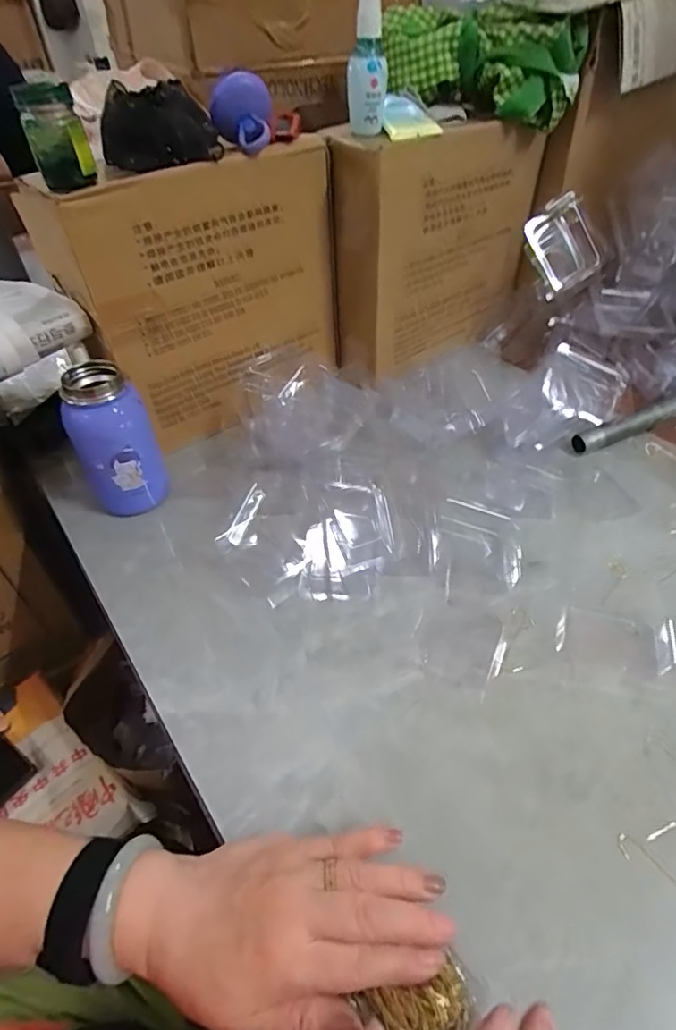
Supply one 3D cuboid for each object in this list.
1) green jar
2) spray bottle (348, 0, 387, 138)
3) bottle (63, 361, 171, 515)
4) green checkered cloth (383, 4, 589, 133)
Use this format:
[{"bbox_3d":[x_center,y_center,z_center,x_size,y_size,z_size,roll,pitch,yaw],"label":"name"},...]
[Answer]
[{"bbox_3d":[-0.221,-0.297,0.415,0.041,0.065,0.035,-20,48,-18],"label":"green jar"},{"bbox_3d":[0.029,-0.452,0.522,0.037,0.122,0.047,2,45,3],"label":"spray bottle"},{"bbox_3d":[-0.218,-0.069,0.521,0.072,0.143,0.064,-20,48,-18],"label":"bottle"},{"bbox_3d":[0.152,-0.497,0.583,0.210,0.090,0.073,23,49,22],"label":"green checkered cloth"}]

